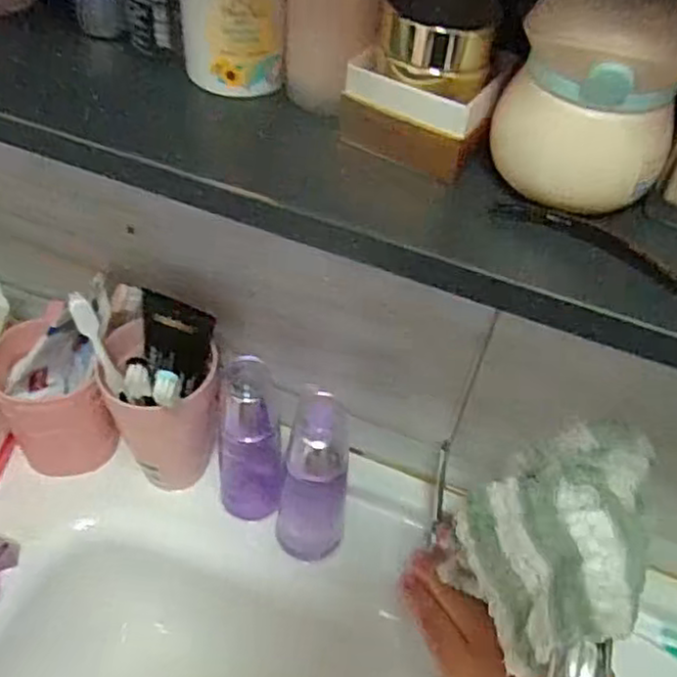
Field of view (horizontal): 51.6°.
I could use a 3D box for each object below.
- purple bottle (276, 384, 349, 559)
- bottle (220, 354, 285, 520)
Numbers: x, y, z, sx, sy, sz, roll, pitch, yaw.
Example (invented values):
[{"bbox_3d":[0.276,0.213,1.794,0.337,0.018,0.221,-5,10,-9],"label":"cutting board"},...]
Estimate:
[{"bbox_3d":[-0.016,0.099,0.489,0.046,0.155,0.043,3,48,-4],"label":"purple bottle"},{"bbox_3d":[-0.064,0.077,0.510,0.045,0.146,0.040,-2,48,-8],"label":"bottle"}]

